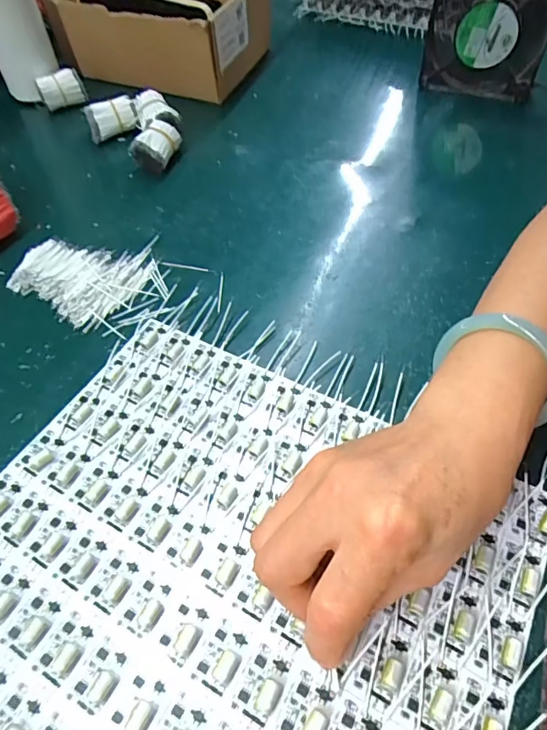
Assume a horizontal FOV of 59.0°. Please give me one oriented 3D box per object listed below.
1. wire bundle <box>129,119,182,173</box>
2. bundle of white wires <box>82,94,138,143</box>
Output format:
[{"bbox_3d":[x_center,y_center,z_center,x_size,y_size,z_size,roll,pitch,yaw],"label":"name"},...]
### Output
[{"bbox_3d":[-0.114,-0.214,0.475,0.032,0.033,0.050,19,56,16],"label":"wire bundle"},{"bbox_3d":[-0.168,-0.254,0.507,0.050,0.039,0.029,-14,53,-8],"label":"bundle of white wires"}]

